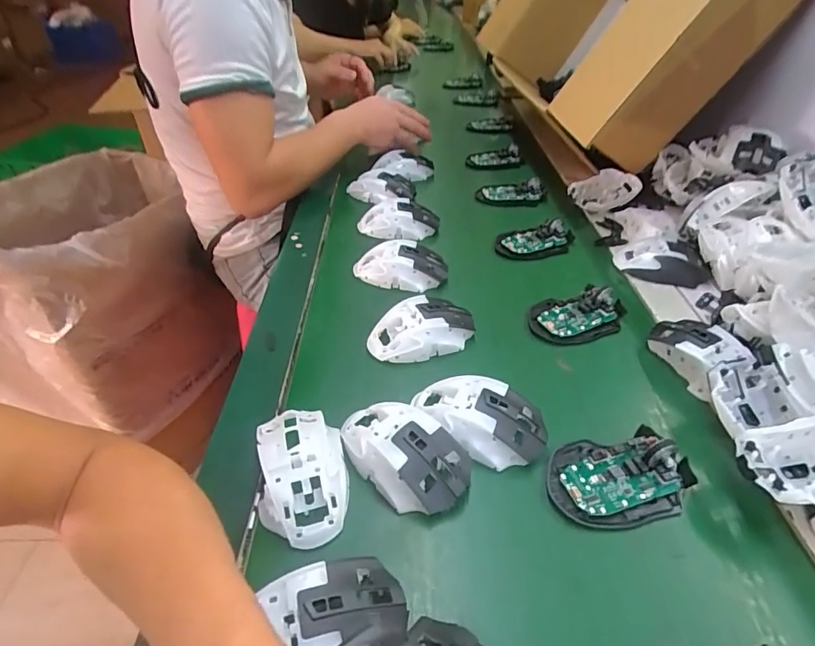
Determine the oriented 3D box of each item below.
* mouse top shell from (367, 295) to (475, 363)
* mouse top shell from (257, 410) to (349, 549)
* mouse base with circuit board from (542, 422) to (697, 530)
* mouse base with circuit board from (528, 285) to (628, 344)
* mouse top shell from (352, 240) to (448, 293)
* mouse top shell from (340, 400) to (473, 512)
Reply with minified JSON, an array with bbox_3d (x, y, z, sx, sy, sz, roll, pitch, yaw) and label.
[{"bbox_3d":[0.015,0.005,0.490,0.115,0.037,0.065,-13,41,-12],"label":"mouse top shell"},{"bbox_3d":[-0.082,0.113,0.360,0.066,0.042,0.110,-8,41,-7],"label":"mouse top shell"},{"bbox_3d":[0.167,0.115,0.360,0.113,0.022,0.072,-6,40,-4],"label":"mouse base with circuit board"},{"bbox_3d":[0.193,-0.011,0.524,0.115,0.027,0.070,-14,42,-14],"label":"mouse base with circuit board"},{"bbox_3d":[-0.008,-0.072,0.585,0.114,0.041,0.066,12,42,16],"label":"mouse top shell"},{"bbox_3d":[-0.005,0.102,0.371,0.065,0.037,0.113,-33,49,-31],"label":"mouse top shell"}]

